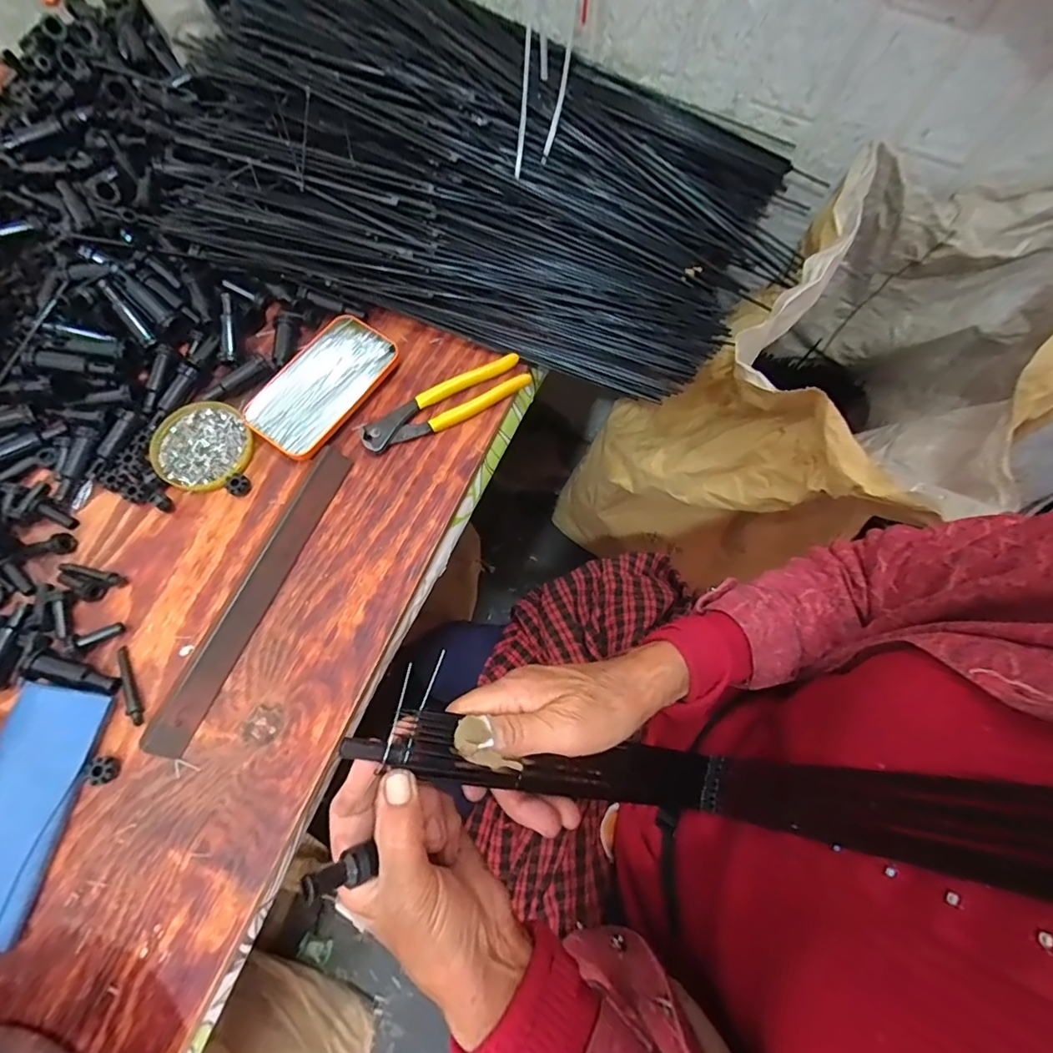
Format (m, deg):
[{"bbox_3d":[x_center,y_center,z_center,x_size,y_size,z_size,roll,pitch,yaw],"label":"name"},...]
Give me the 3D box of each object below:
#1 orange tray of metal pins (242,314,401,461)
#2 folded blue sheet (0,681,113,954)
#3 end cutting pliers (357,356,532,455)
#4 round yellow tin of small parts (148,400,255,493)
[{"bbox_3d":[-0.193,-0.135,0.476,0.088,0.012,0.144,30,73,9],"label":"orange tray of metal pins"},{"bbox_3d":[-0.352,0.195,0.351,0.058,0.009,0.159,15,68,-17],"label":"folded blue sheet"},{"bbox_3d":[-0.075,-0.114,0.477,0.163,0.013,0.037,-28,74,-11],"label":"end cutting pliers"},{"bbox_3d":[-0.291,-0.073,0.457,0.081,0.011,0.081,1,71,-2],"label":"round yellow tin of small parts"}]

